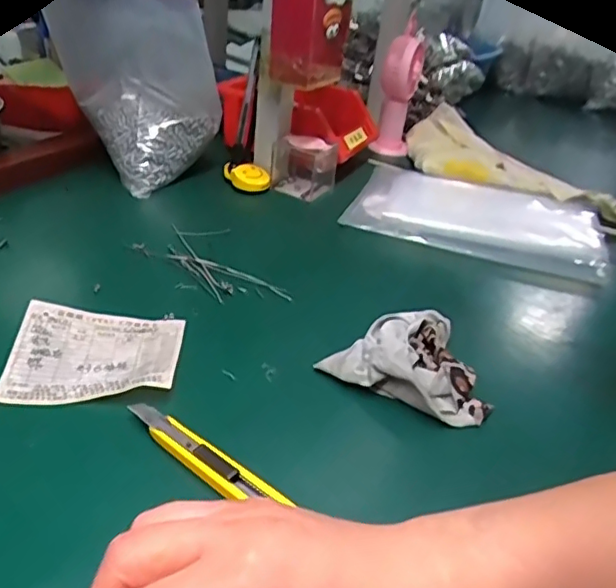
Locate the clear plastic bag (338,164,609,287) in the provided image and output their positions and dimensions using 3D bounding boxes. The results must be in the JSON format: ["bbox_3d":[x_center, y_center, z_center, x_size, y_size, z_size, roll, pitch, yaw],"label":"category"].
[{"bbox_3d":[0.182,-0.091,0.652,0.267,0.035,0.201,16,34,14],"label":"clear plastic bag"}]

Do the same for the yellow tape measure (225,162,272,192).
[{"bbox_3d":[-0.072,-0.136,0.672,0.059,0.018,0.038,28,38,30],"label":"yellow tape measure"}]

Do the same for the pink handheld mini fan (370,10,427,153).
[{"bbox_3d":[0.126,-0.283,0.815,0.054,0.166,0.064,11,33,6],"label":"pink handheld mini fan"}]

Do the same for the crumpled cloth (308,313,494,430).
[{"bbox_3d":[0.080,0.048,0.412,0.104,0.029,0.097,31,39,33],"label":"crumpled cloth"}]

